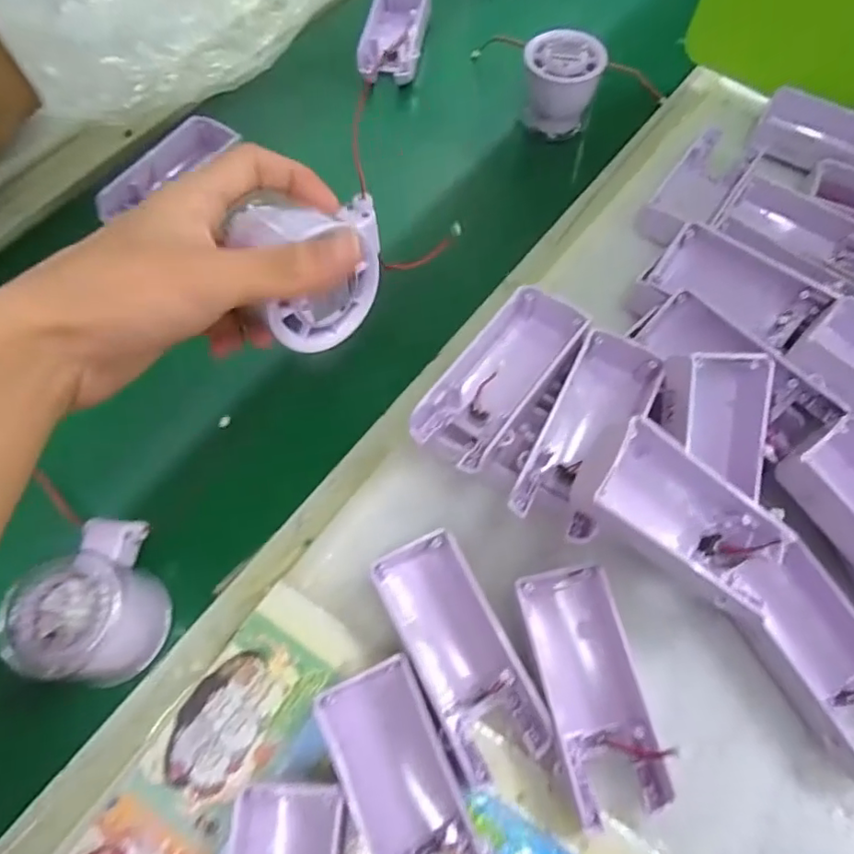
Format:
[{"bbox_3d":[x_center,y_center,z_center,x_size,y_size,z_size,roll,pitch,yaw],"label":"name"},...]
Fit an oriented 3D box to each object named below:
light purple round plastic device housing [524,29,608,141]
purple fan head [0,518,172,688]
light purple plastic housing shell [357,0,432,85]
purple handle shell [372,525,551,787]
[{"bbox_3d":[0.103,-0.264,0.462,0.056,0.057,0.052,0,66,-1],"label":"light purple round plastic device housing"},{"bbox_3d":[-0.166,0.085,0.289,0.055,0.040,0.076,-9,66,-5],"label":"purple fan head"},{"bbox_3d":[-0.027,-0.346,0.511,0.052,0.023,0.113,8,65,4],"label":"light purple plastic housing shell"},{"bbox_3d":[0.015,0.106,0.281,0.044,0.030,0.107,-25,68,-12],"label":"purple handle shell"}]

